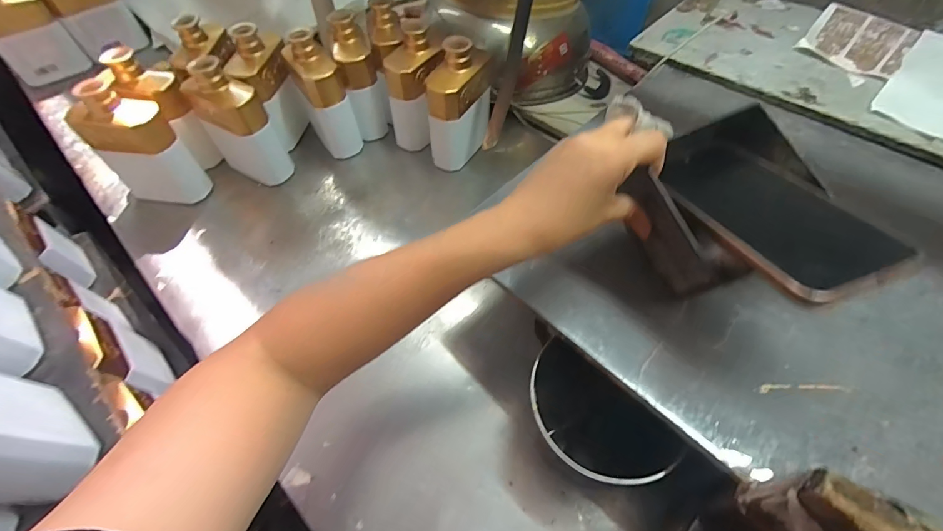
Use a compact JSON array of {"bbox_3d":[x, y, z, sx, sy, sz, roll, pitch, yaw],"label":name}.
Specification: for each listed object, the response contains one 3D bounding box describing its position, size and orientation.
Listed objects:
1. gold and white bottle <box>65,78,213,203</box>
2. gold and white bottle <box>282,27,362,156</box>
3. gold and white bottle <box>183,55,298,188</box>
[{"bbox_3d":[-0.422,-0.149,0.510,0.060,0.177,0.087,35,66,23],"label":"gold and white bottle"},{"bbox_3d":[-0.219,-0.245,0.591,0.060,0.175,0.057,-30,60,-14],"label":"gold and white bottle"},{"bbox_3d":[-0.334,-0.200,0.566,0.104,0.183,0.062,6,48,14],"label":"gold and white bottle"}]

